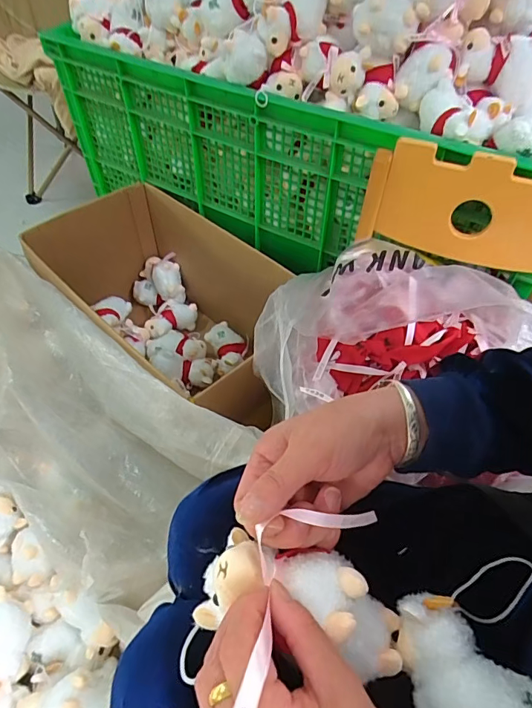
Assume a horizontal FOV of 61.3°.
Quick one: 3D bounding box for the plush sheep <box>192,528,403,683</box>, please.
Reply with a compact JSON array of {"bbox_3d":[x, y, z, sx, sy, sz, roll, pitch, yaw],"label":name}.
[{"bbox_3d":[0.027,0.158,0.289,0.131,0.054,0.058,18,52,3],"label":"plush sheep"}]

